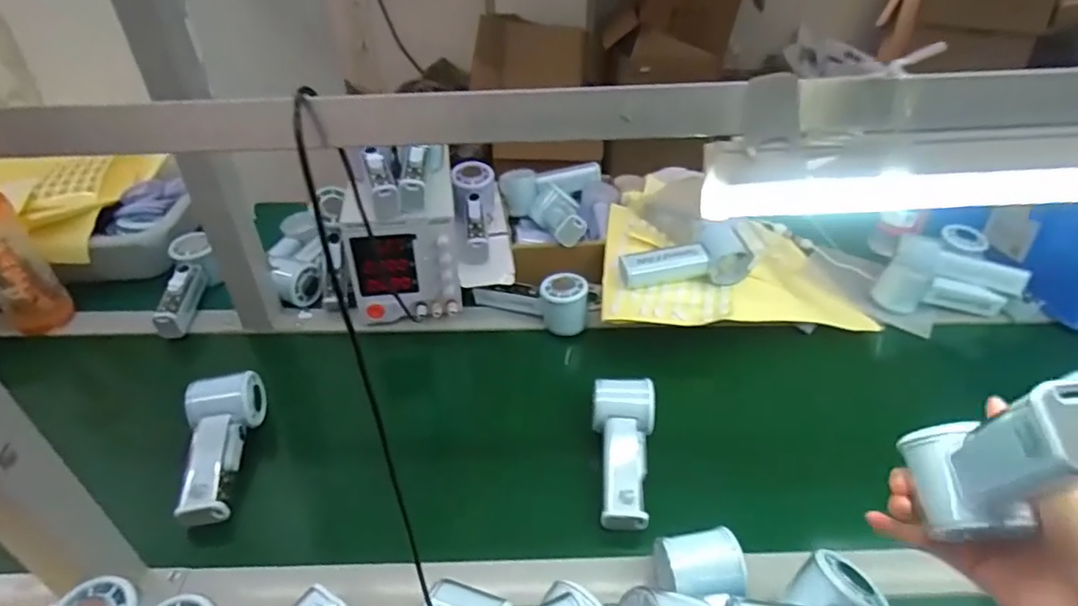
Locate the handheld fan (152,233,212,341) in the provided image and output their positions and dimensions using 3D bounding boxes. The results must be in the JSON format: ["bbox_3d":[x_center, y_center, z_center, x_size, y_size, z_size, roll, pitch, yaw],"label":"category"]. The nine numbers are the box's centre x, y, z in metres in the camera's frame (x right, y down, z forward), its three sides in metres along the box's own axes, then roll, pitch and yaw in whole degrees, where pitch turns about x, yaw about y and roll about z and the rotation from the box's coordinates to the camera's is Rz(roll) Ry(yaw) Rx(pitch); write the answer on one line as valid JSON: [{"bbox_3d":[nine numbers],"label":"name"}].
[{"bbox_3d":[-0.451,-0.029,0.747,0.048,0.056,0.163,-9,39,-11],"label":"handheld fan"}]

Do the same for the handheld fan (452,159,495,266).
[{"bbox_3d":[-0.086,-0.122,0.772,0.054,0.060,0.158,-2,62,-4],"label":"handheld fan"}]

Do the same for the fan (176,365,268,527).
[{"bbox_3d":[-0.305,0.131,0.552,0.069,0.048,0.148,-9,39,-11],"label":"fan"}]

